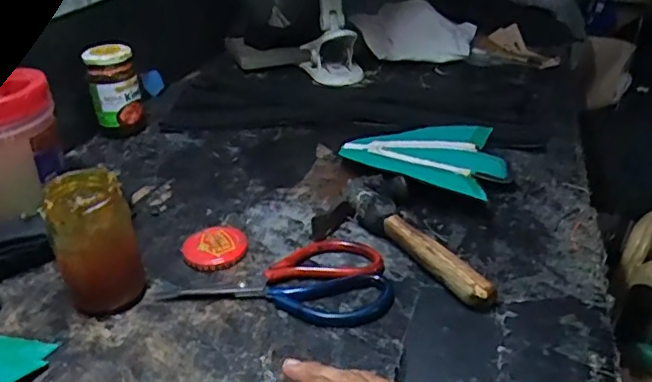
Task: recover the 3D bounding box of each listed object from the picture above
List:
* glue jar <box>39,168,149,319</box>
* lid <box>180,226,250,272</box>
[{"bbox_3d":[-0.187,0.043,0.457,0.059,0.111,0.059,-1,32,1],"label":"glue jar"},{"bbox_3d":[-0.104,0.054,0.526,0.060,0.011,0.053,-9,32,-12],"label":"lid"}]

